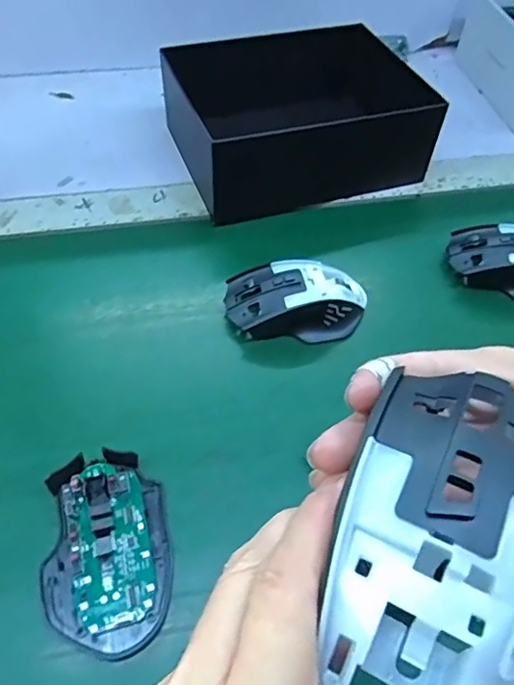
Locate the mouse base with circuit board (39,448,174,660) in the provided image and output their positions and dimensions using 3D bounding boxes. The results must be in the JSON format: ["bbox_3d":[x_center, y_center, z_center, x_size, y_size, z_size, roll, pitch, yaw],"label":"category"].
[{"bbox_3d":[-0.090,0.122,0.323,0.073,0.016,0.115,-10,54,-10],"label":"mouse base with circuit board"}]

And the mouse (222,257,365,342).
[{"bbox_3d":[0.033,-0.037,0.437,0.116,0.038,0.067,-4,53,-5],"label":"mouse"}]

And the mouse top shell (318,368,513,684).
[{"bbox_3d":[0.052,0.055,0.146,0.058,0.032,0.110,20,54,12],"label":"mouse top shell"}]

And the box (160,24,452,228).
[{"bbox_3d":[0.039,-0.231,0.553,0.223,0.087,0.185,-14,54,-13],"label":"box"}]

